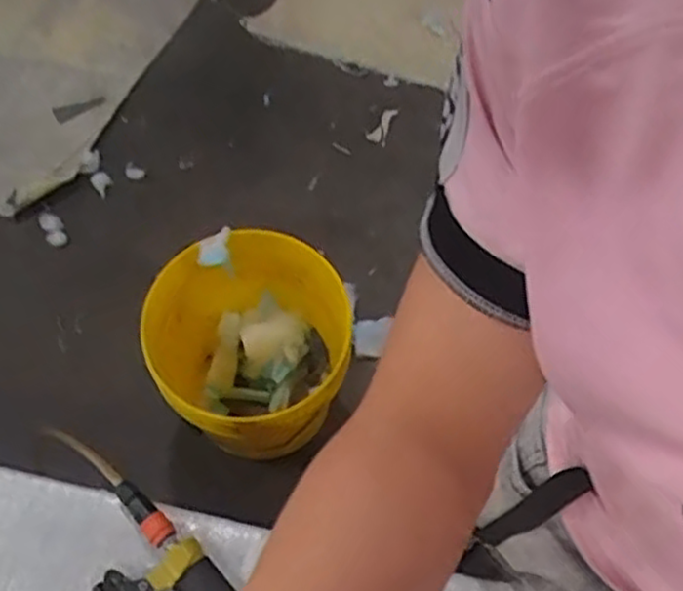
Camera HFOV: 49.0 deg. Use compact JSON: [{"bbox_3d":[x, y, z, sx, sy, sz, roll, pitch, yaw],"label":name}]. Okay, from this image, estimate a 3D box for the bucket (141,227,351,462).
[{"bbox_3d":[-0.162,0.107,1.274,0.316,0.331,0.318,1,64,-2],"label":"bucket"}]

